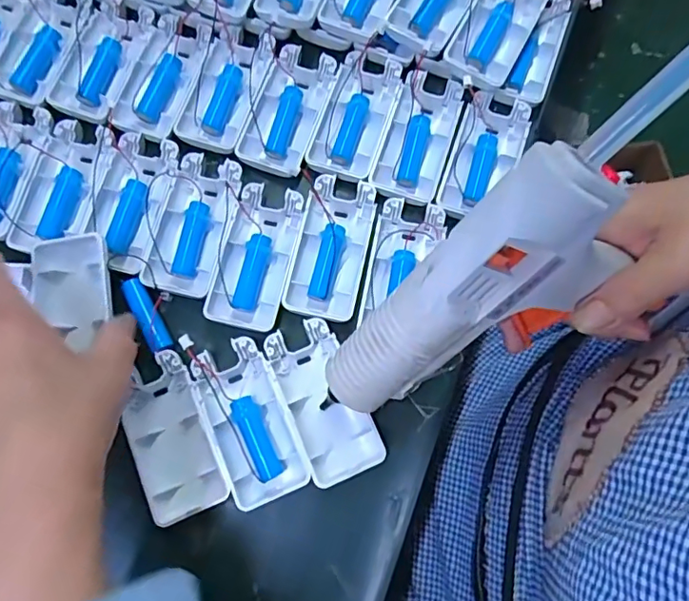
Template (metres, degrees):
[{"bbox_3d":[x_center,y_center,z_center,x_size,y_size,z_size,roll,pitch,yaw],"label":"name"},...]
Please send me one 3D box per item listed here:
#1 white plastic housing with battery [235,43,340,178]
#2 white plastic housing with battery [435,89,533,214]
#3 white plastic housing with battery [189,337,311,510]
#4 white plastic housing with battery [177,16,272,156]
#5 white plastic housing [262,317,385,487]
[{"bbox_3d":[-0.039,-0.129,0.363,0.046,0.018,0.091,17,76,5],"label":"white plastic housing with battery"},{"bbox_3d":[0.096,-0.101,0.363,0.044,0.026,0.082,19,76,5],"label":"white plastic housing with battery"},{"bbox_3d":[-0.055,0.070,0.310,0.045,0.014,0.091,-21,76,-5],"label":"white plastic housing with battery"},{"bbox_3d":[-0.082,-0.147,0.369,0.044,0.019,0.094,14,76,4],"label":"white plastic housing with battery"},{"bbox_3d":[-0.013,0.058,0.313,0.043,0.011,0.092,-22,76,-5],"label":"white plastic housing"}]

